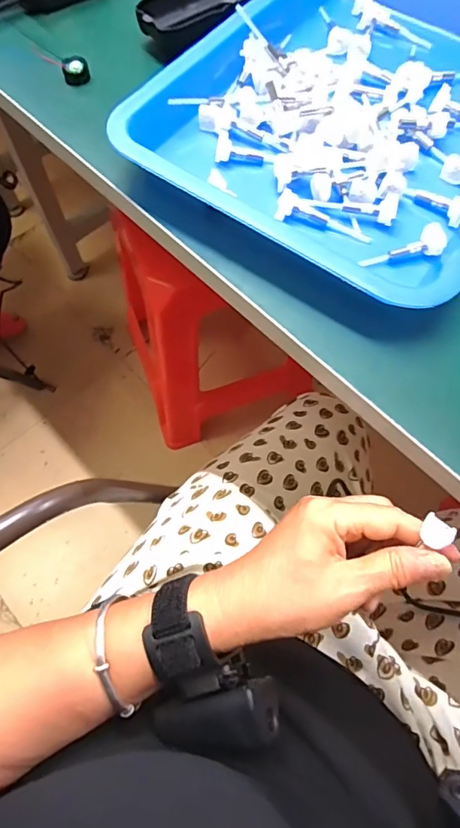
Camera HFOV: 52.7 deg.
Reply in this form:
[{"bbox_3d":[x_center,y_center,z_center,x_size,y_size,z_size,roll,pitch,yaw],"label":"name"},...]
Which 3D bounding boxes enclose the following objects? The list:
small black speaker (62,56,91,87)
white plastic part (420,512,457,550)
[{"bbox_3d":[-0.128,-0.284,0.386,0.020,0.016,0.017,-17,68,-7],"label":"small black speaker"},{"bbox_3d":[0.115,0.066,0.257,0.017,0.004,0.017,35,75,13],"label":"white plastic part"}]

